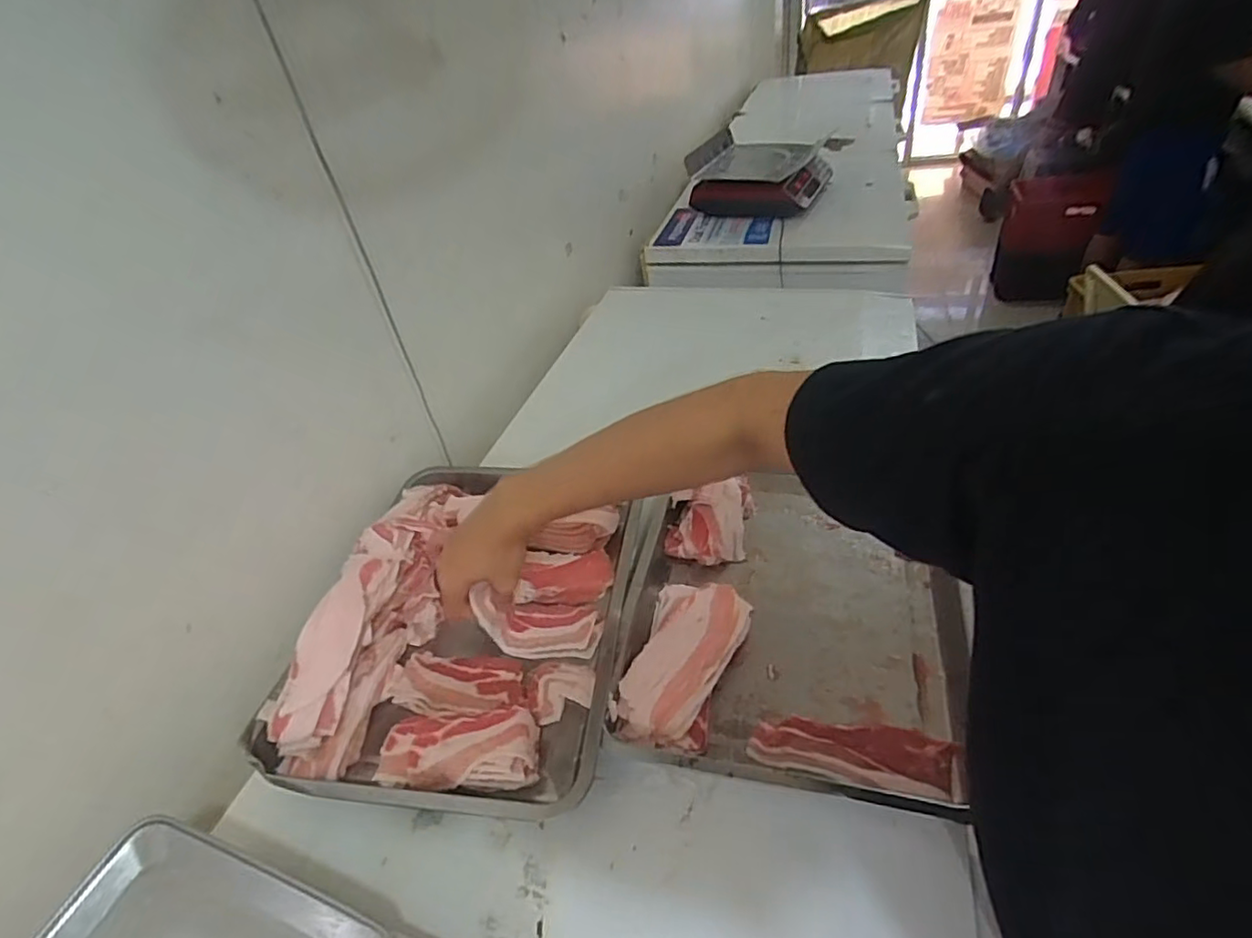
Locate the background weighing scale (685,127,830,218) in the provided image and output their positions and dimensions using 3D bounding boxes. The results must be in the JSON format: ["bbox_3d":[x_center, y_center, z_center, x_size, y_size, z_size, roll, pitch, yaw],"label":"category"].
[{"bbox_3d":[0.354,-0.801,1.677,0.337,0.123,0.325,9,42,23],"label":"background weighing scale"}]

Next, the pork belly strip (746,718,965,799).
[{"bbox_3d":[0.202,0.255,0.560,0.171,0.020,0.058,6,41,14],"label":"pork belly strip"}]

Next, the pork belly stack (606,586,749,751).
[{"bbox_3d":[0.062,0.196,0.636,0.105,0.035,0.186,11,43,19],"label":"pork belly stack"}]

